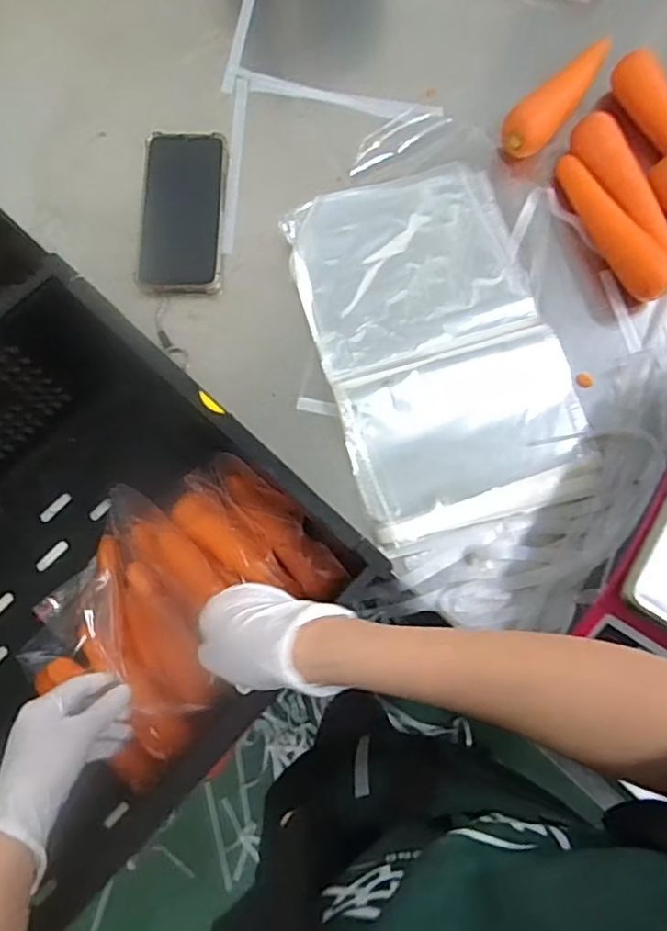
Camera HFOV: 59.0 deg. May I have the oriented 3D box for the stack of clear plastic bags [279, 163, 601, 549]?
[{"bbox_3d":[0.093,-0.117,0.535,0.207,0.024,0.334,-16,77,-5],"label":"stack of clear plastic bags"}]

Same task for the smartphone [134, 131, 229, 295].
[{"bbox_3d":[-0.142,-0.241,0.557,0.076,0.018,0.166,0,77,-1],"label":"smartphone"}]

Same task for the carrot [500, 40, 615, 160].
[{"bbox_3d":[0.229,-0.372,0.596,0.044,0.035,0.159,42,79,8],"label":"carrot"}]

